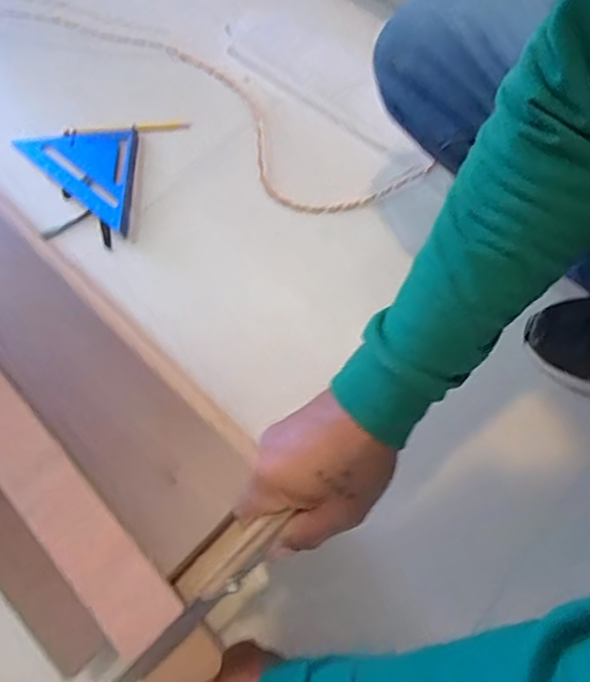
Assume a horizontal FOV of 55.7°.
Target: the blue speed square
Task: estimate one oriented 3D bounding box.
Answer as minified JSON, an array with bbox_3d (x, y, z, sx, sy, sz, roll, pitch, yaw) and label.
[{"bbox_3d":[-0.260,-0.238,0.751,0.214,0.023,0.120,40,71,19],"label":"blue speed square"}]

